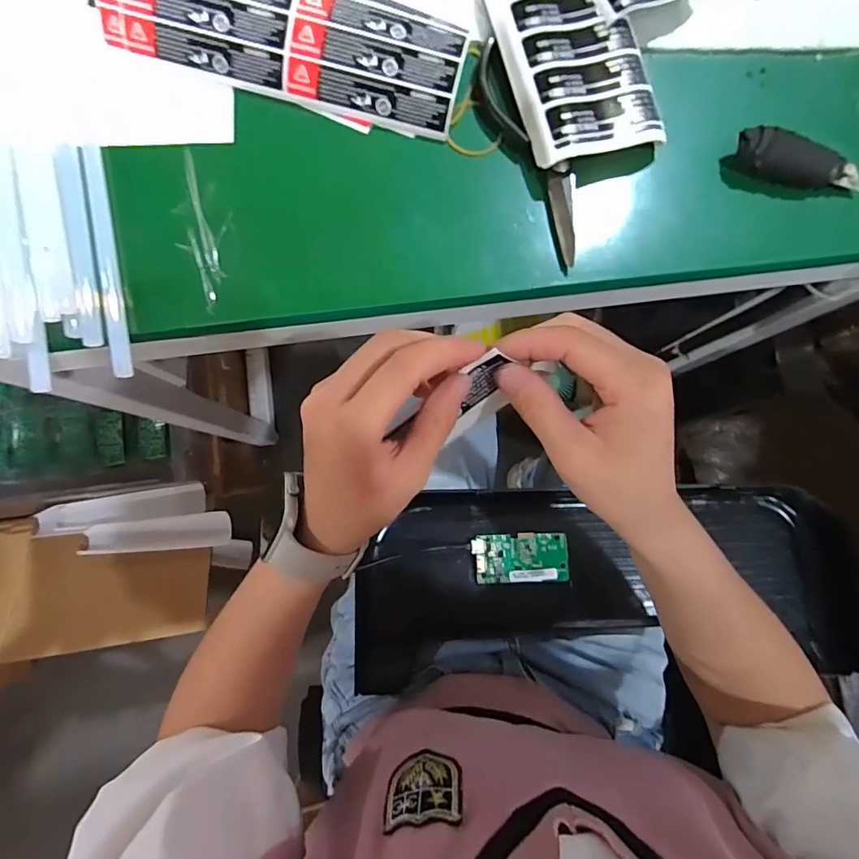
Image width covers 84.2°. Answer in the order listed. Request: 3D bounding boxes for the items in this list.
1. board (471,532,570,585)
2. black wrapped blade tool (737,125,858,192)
[{"bbox_3d":[0.095,0.133,0.491,0.097,0.008,0.048,0,83,-1],"label":"board"},{"bbox_3d":[0.270,-0.190,0.345,0.097,0.028,0.028,12,83,1],"label":"black wrapped blade tool"}]

